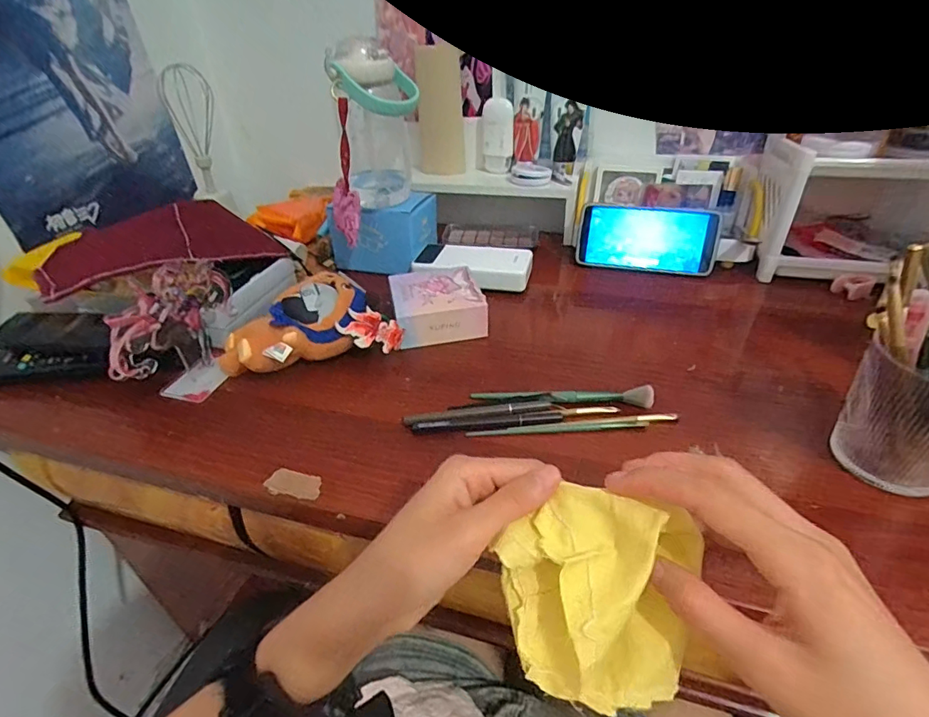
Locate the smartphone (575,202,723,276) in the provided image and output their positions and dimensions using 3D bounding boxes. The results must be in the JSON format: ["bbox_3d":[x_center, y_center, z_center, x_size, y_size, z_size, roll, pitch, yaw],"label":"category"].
[{"bbox_3d":[0.231,-0.152,0.612,0.164,0.078,0.012,9,16,13],"label":"smartphone"}]

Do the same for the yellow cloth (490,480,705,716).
[{"bbox_3d":[0.061,0.112,0.231,0.086,0.040,0.093,13,79,20],"label":"yellow cloth"}]

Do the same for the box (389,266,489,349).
[{"bbox_3d":[-0.030,-0.060,0.528,0.093,0.039,0.098,-9,37,-9],"label":"box"}]

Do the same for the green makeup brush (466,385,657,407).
[{"bbox_3d":[0.086,0.032,0.423,0.156,0.015,0.016,1,36,3],"label":"green makeup brush"}]

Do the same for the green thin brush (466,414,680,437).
[{"bbox_3d":[0.091,0.057,0.399,0.174,0.007,0.012,-4,36,-3],"label":"green thin brush"}]

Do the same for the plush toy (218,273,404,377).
[{"bbox_3d":[-0.157,-0.035,0.474,0.161,0.055,0.092,-18,39,-21],"label":"plush toy"}]

